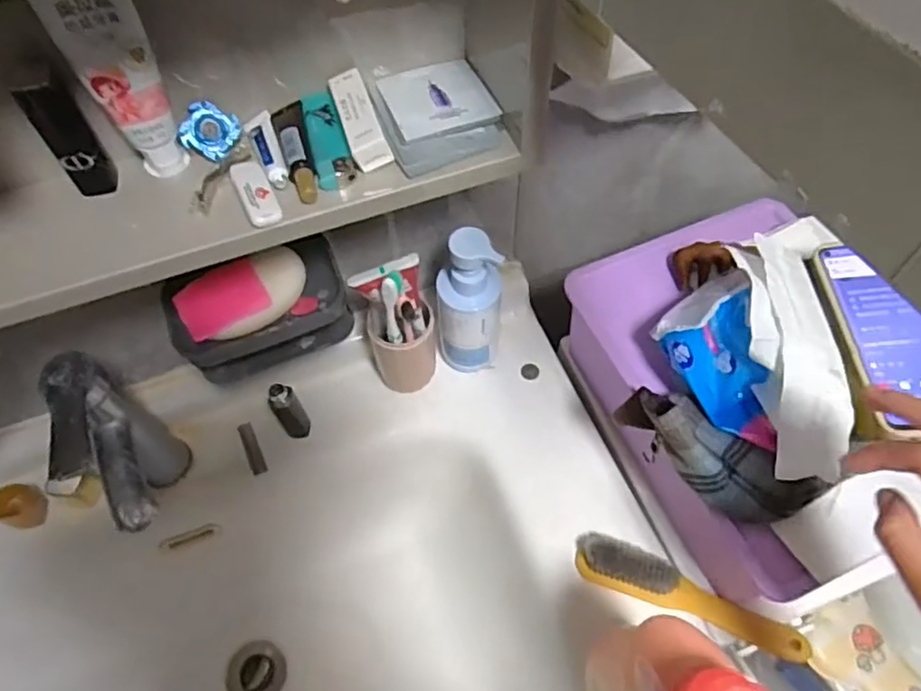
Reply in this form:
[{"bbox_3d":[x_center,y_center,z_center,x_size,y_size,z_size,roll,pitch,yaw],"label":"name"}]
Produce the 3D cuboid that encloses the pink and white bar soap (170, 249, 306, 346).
[{"bbox_3d":[-0.155,-0.036,0.468,0.092,0.020,0.049,-29,63,-15],"label":"pink and white bar soap"}]

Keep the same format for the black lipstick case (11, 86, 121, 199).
[{"bbox_3d":[-0.217,-0.114,0.360,0.023,0.072,0.017,-31,63,-16],"label":"black lipstick case"}]

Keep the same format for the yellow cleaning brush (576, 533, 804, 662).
[{"bbox_3d":[0.189,0.208,0.530,0.192,0.028,0.033,21,62,14],"label":"yellow cleaning brush"}]

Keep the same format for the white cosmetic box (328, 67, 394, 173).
[{"bbox_3d":[-0.063,-0.138,0.396,0.021,0.025,0.067,-18,60,-9],"label":"white cosmetic box"}]

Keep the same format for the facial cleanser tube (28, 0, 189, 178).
[{"bbox_3d":[-0.178,-0.139,0.350,0.039,0.108,0.020,-33,64,-17],"label":"facial cleanser tube"}]

